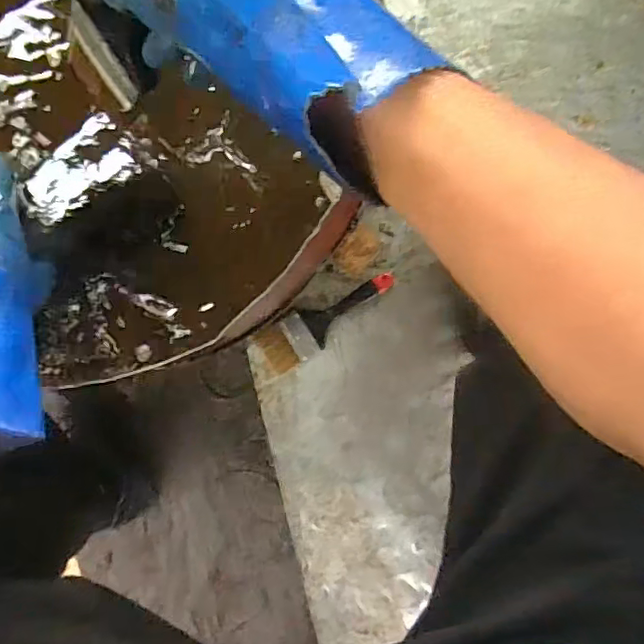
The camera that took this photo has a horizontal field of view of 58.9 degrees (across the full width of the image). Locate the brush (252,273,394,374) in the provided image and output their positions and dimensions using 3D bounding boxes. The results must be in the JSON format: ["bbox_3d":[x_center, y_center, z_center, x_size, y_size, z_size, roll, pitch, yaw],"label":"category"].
[{"bbox_3d":[0.009,-0.001,0.776,0.200,0.023,0.063,-29,89,2],"label":"brush"}]

